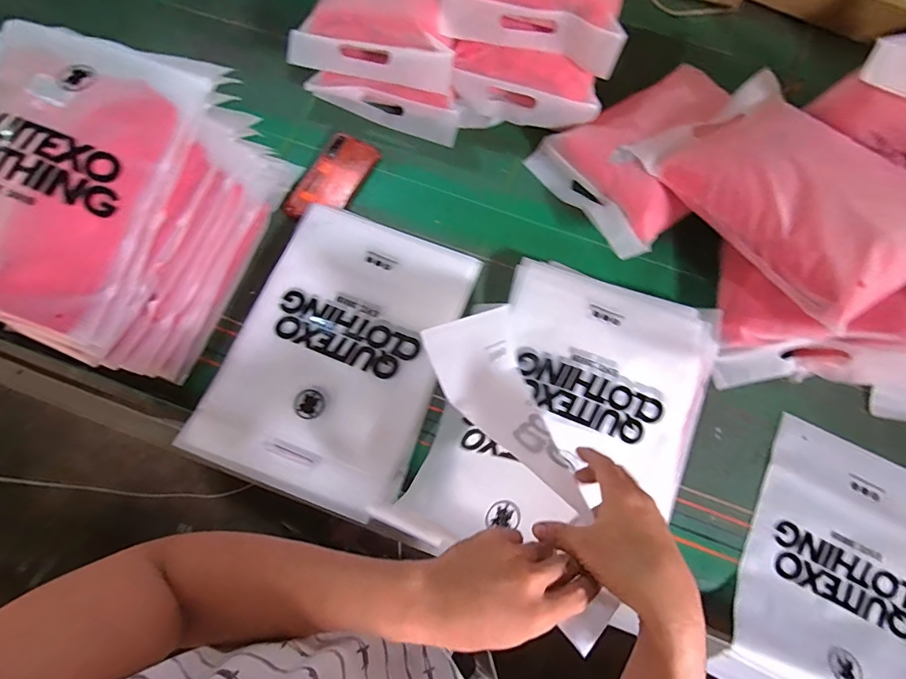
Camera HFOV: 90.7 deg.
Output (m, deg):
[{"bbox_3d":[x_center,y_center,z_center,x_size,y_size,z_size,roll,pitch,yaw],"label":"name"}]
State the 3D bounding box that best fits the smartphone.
[{"bbox_3d":[-0.183,-0.245,0.688,0.078,0.008,0.167,30,74,-5],"label":"smartphone"}]

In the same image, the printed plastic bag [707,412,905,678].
[{"bbox_3d":[0.487,0.297,0.544,0.250,0.038,0.332,27,74,6],"label":"printed plastic bag"}]

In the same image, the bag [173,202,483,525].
[{"bbox_3d":[-0.147,0.012,0.592,0.256,0.035,0.367,19,73,4],"label":"bag"}]

